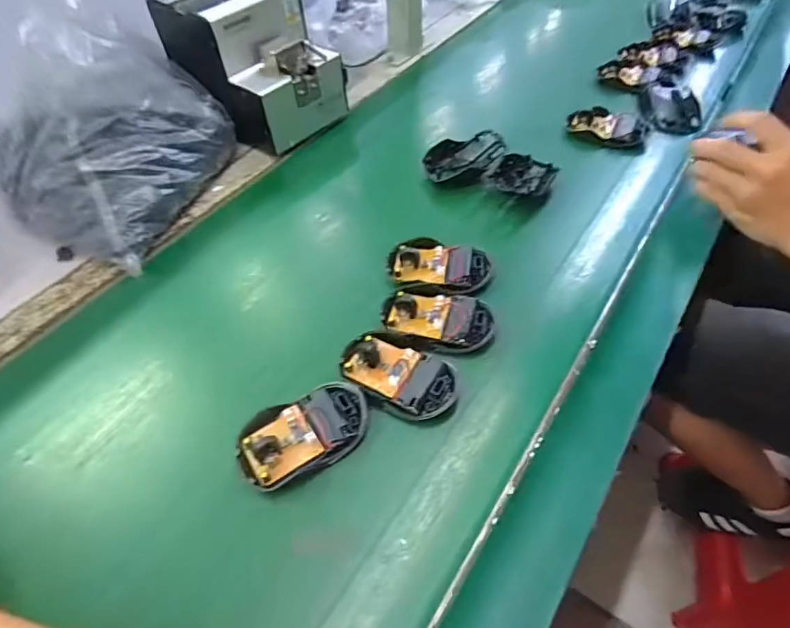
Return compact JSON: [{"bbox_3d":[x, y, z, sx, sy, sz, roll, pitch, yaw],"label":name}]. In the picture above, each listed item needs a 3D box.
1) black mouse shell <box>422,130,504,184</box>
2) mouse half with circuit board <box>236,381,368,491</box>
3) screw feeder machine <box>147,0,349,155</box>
[{"bbox_3d":[0.076,-0.174,0.554,0.087,0.024,0.060,-11,52,-6],"label":"black mouse shell"},{"bbox_3d":[-0.065,0.086,0.363,0.094,0.022,0.052,-25,55,-16],"label":"mouse half with circuit board"},{"bbox_3d":[-0.172,-0.307,0.616,0.192,0.153,0.124,32,60,25],"label":"screw feeder machine"}]

